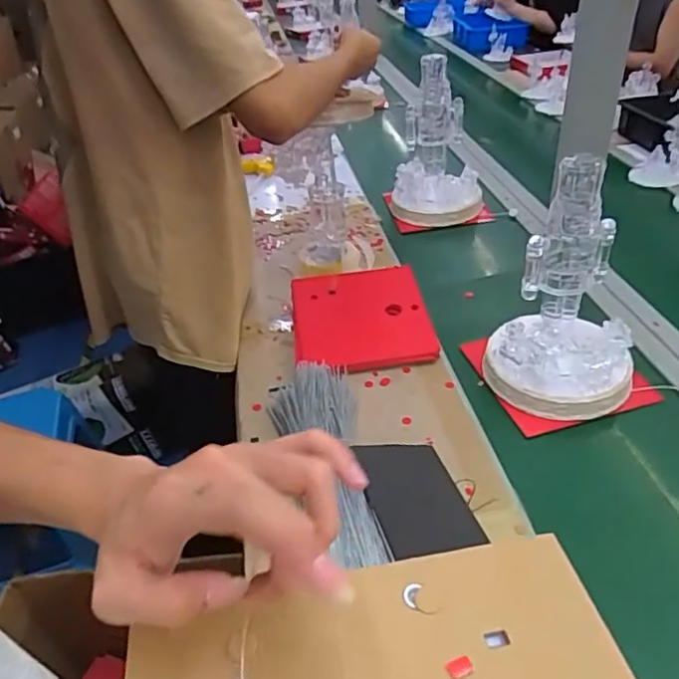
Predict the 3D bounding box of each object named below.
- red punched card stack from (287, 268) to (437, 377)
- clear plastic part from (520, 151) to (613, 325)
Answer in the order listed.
[{"bbox_3d":[0.034,-0.039,1.000,0.225,0.020,0.228,-6,46,-1],"label":"red punched card stack"},{"bbox_3d":[0.306,-0.130,0.787,0.100,0.232,0.070,9,35,24],"label":"clear plastic part"}]

